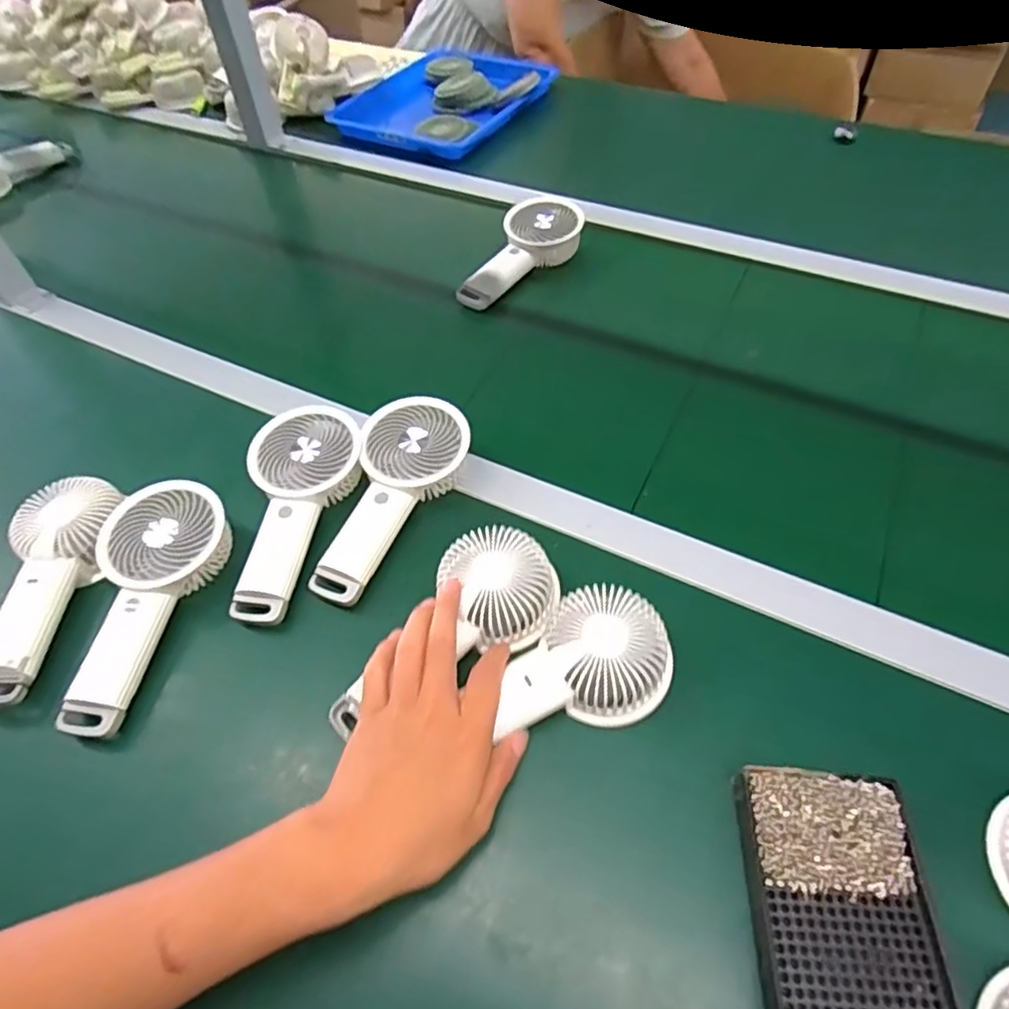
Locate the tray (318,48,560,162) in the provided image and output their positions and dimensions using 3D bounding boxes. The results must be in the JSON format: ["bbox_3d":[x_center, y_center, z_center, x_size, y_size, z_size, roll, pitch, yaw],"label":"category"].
[{"bbox_3d":[-0.093,-0.654,1.009,0.257,0.048,0.327,25,58,20],"label":"tray"}]

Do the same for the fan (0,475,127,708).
[{"bbox_3d":[-0.338,0.059,0.473,0.075,0.043,0.177,-4,52,-1],"label":"fan"}]

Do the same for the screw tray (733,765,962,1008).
[{"bbox_3d":[0.182,0.220,0.342,0.090,0.018,0.136,1,53,4],"label":"screw tray"}]

